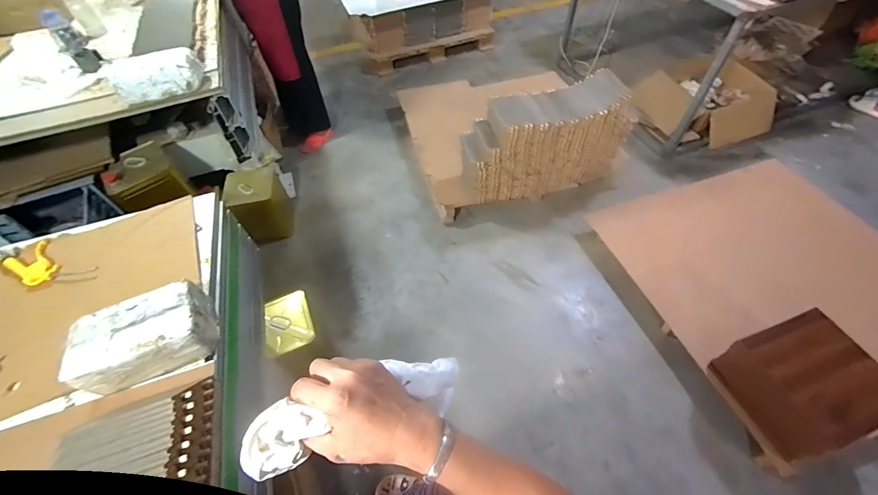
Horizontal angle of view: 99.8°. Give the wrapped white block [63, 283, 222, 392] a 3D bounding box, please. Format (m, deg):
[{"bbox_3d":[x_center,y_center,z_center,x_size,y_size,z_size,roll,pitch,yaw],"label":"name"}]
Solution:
[{"bbox_3d":[-0.533,0.161,0.676,0.209,0.088,0.126,-23,56,-12],"label":"wrapped white block"}]

